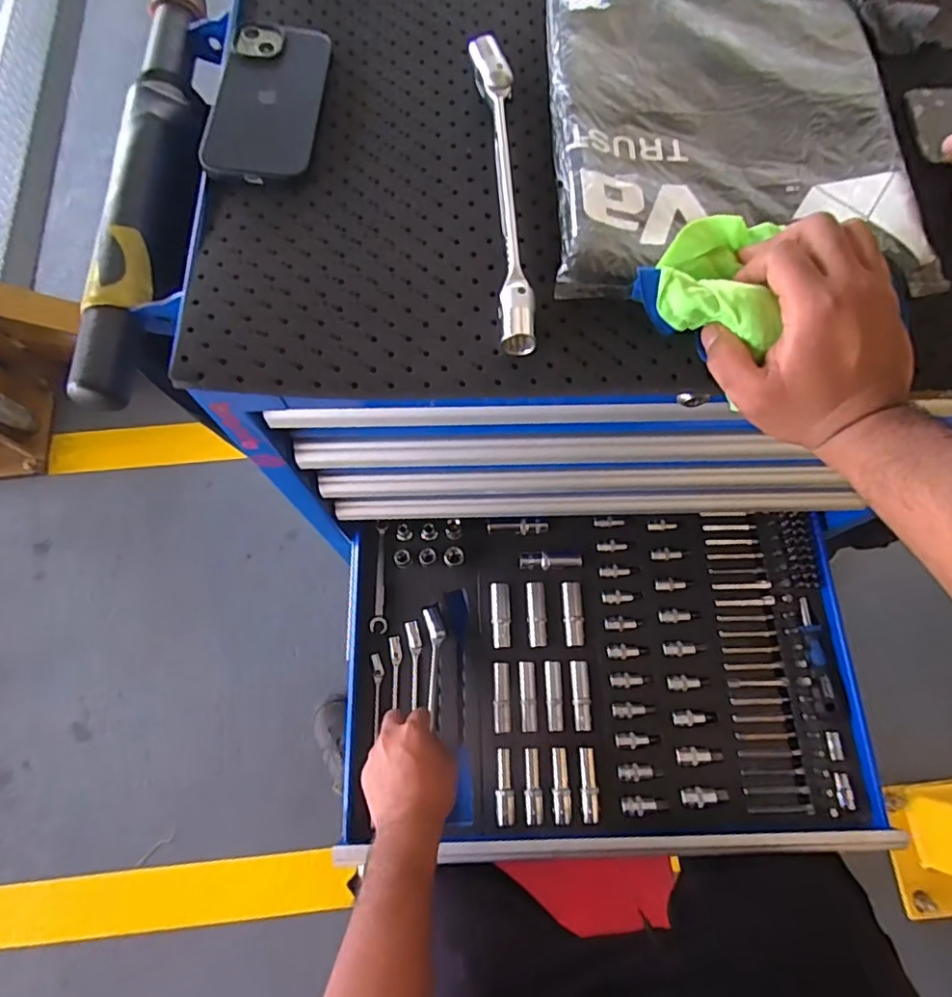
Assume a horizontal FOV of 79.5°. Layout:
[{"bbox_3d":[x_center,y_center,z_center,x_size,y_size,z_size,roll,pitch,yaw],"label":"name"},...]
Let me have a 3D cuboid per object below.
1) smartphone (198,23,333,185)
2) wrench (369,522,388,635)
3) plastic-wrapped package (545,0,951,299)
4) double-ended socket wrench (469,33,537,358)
[{"bbox_3d":[-0.151,-0.292,0.422,0.073,0.016,0.146,2,71,1],"label":"smartphone"},{"bbox_3d":[-0.120,0.100,0.724,0.020,0.009,0.136,0,73,-1],"label":"wrench"},{"bbox_3d":[0.175,-0.292,0.419,0.236,0.022,0.324,0,71,0],"label":"plastic-wrapped package"},{"bbox_3d":[0.019,-0.219,0.401,0.027,0.027,0.266,-4,73,-2],"label":"double-ended socket wrench"}]

